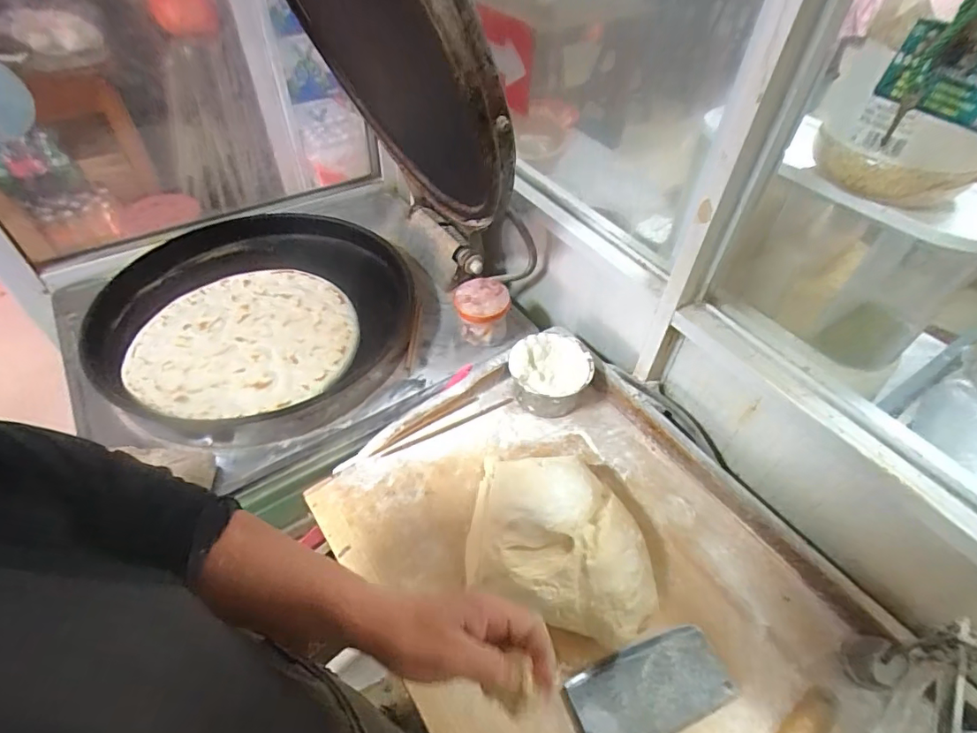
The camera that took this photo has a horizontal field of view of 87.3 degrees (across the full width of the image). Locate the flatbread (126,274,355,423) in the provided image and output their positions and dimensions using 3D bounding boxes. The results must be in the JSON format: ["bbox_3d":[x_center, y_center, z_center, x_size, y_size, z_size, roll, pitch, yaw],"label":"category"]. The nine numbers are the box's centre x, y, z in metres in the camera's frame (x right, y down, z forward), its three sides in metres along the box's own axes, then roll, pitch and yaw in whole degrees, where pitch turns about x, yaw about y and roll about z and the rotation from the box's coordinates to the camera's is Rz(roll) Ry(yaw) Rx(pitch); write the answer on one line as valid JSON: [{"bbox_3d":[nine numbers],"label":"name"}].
[{"bbox_3d":[-0.418,-0.049,0.902,0.359,0.016,0.352,1,47,-1],"label":"flatbread"}]

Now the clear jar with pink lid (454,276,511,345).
[{"bbox_3d":[-0.013,-0.094,0.940,0.094,0.103,0.098,1,49,-1],"label":"clear jar with pink lid"}]

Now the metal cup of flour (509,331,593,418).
[{"bbox_3d":[0.100,0.014,0.838,0.127,0.078,0.120,1,49,-1],"label":"metal cup of flour"}]

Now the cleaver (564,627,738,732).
[{"bbox_3d":[0.145,0.381,0.576,0.278,0.020,0.090,-15,51,-15],"label":"cleaver"}]

